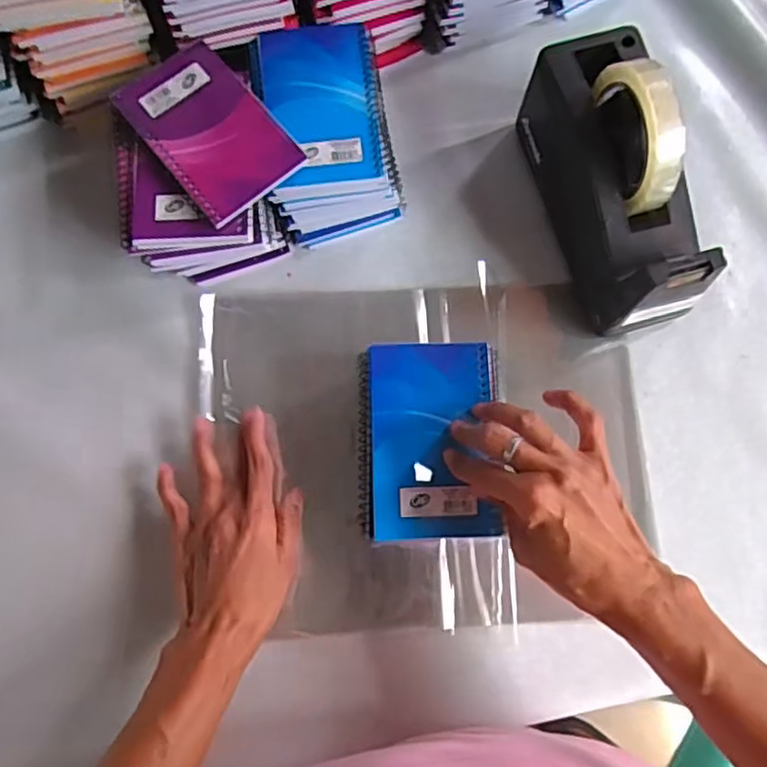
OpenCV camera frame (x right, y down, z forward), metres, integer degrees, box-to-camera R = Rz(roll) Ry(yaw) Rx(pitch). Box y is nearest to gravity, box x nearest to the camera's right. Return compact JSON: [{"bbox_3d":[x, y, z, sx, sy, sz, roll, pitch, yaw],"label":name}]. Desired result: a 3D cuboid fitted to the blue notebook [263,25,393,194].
[{"bbox_3d":[-0.044,-0.209,0.481,0.083,0.012,0.134,-8,75,-3],"label":"blue notebook"}]

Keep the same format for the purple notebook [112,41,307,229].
[{"bbox_3d":[-0.127,-0.183,0.464,0.079,0.012,0.137,-38,79,-10],"label":"purple notebook"}]

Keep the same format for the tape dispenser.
[{"bbox_3d":[0.172,-0.150,0.477,0.077,0.131,0.205,-15,76,-4],"label":"tape dispenser"}]

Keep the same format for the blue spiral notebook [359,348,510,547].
[{"bbox_3d":[0.032,0.038,0.439,0.095,0.014,0.131,-1,75,-1],"label":"blue spiral notebook"}]

